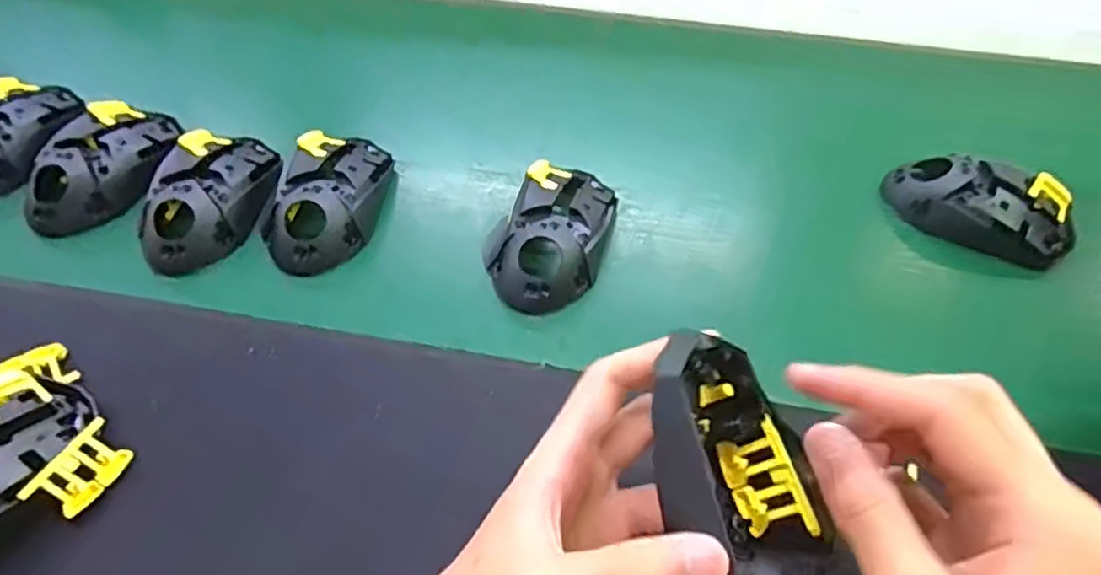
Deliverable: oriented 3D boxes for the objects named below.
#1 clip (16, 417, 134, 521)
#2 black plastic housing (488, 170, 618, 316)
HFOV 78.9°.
[{"bbox_3d":[-0.228,0.089,0.325,0.027,0.009,0.042,45,52,-14],"label":"clip"},{"bbox_3d":[0.004,-0.038,0.425,0.067,0.039,0.111,18,55,10],"label":"black plastic housing"}]

